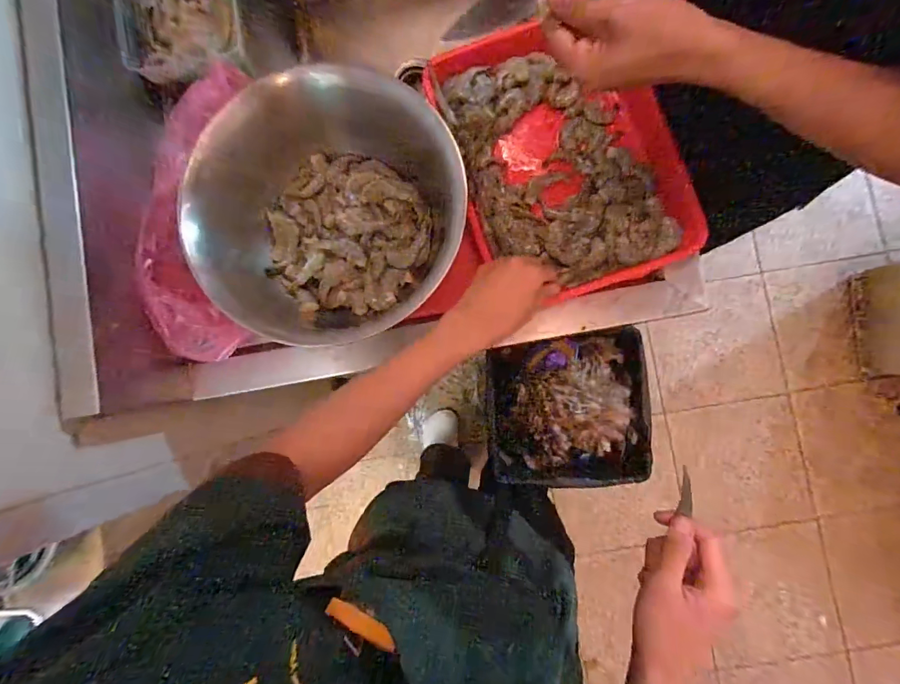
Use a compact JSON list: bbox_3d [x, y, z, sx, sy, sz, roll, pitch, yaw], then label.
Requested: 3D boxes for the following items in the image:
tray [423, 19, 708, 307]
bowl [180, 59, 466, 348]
[{"bbox_3d":[0.146,-0.241,0.541,0.268,0.051,0.351,-18,83,6],"label":"tray"},{"bbox_3d":[-0.166,-0.165,0.527,0.323,0.108,0.356,-37,86,0],"label":"bowl"}]

